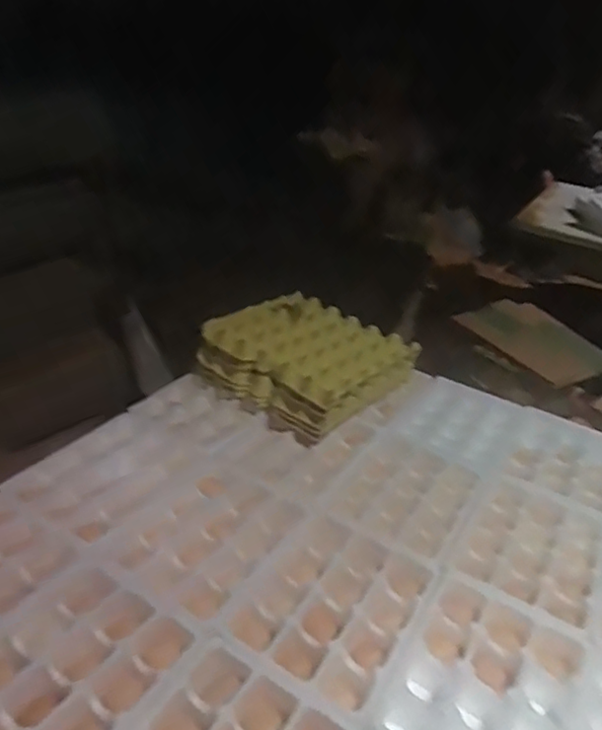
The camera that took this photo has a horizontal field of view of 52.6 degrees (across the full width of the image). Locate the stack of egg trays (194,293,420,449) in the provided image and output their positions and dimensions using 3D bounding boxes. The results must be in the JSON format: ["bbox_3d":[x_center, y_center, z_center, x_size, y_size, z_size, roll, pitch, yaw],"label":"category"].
[{"bbox_3d":[0.015,-0.011,1.099,0.282,0.120,0.290,27,37,30],"label":"stack of egg trays"}]

